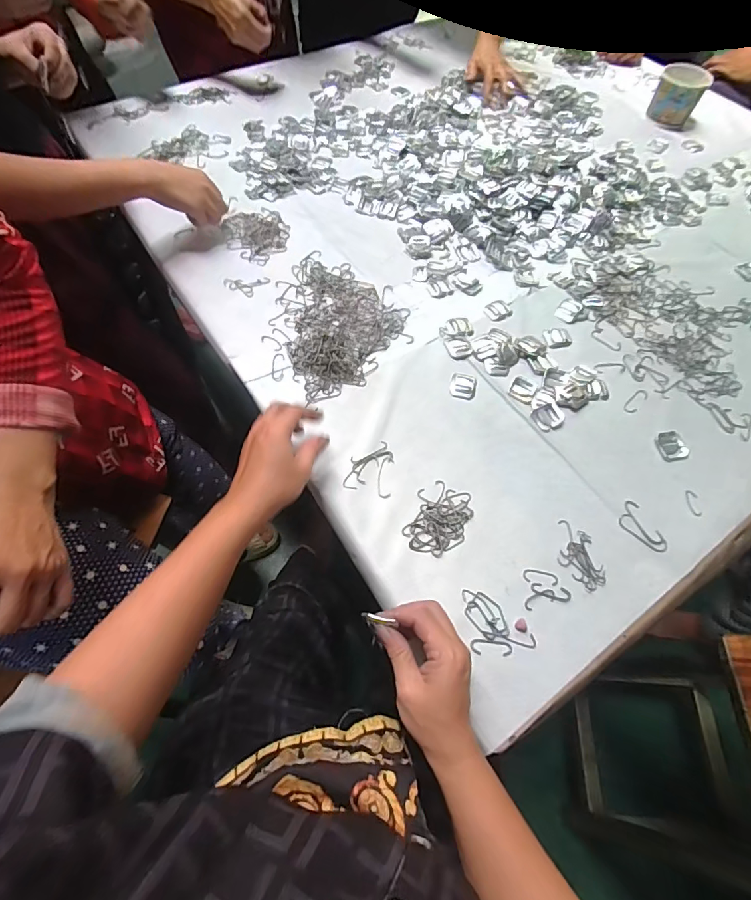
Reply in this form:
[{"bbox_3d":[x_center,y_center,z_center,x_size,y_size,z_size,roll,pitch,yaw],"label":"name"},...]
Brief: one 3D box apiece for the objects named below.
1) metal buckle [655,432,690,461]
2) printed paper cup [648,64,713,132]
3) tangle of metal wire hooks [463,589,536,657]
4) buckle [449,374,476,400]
[{"bbox_3d":[0.350,-0.004,0.527,0.031,0.009,0.035,-9,61,-7],"label":"metal buckle"},{"bbox_3d":[0.595,-0.698,0.884,0.087,0.078,0.076,27,63,13],"label":"printed paper cup"},{"bbox_3d":[0.117,0.163,0.424,0.063,0.004,0.056,2,60,-1],"label":"tangle of metal wire hooks"},{"bbox_3d":[0.110,-0.082,0.562,0.031,0.004,0.036,15,61,6],"label":"buckle"}]

